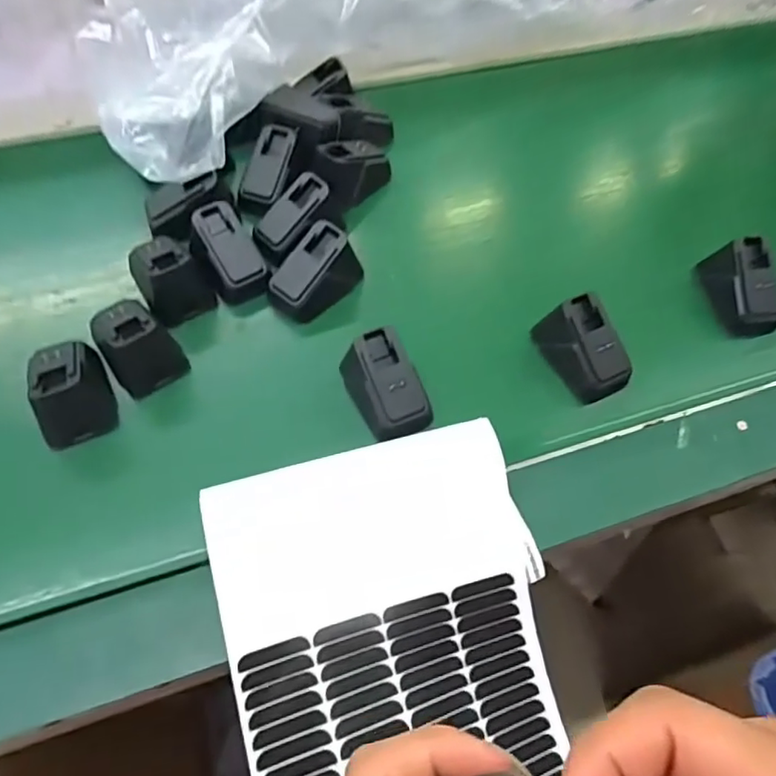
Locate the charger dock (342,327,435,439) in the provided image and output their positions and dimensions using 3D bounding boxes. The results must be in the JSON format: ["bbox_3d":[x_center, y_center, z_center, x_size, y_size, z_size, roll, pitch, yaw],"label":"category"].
[{"bbox_3d":[-0.004,0.000,0.373,0.045,0.039,0.063,-25,64,-16],"label":"charger dock"}]

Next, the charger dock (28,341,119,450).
[{"bbox_3d":[-0.197,-0.002,0.365,0.038,0.040,0.065,-14,61,-11],"label":"charger dock"}]

